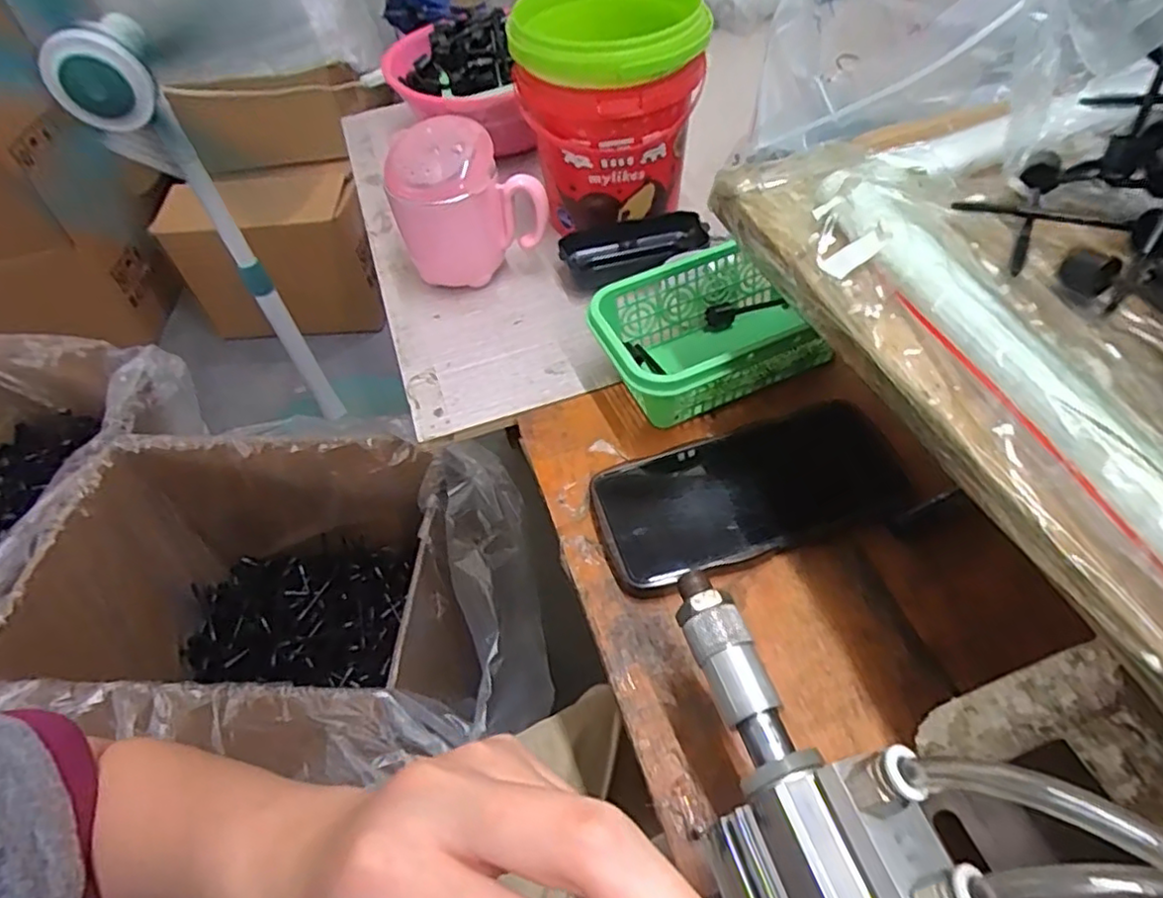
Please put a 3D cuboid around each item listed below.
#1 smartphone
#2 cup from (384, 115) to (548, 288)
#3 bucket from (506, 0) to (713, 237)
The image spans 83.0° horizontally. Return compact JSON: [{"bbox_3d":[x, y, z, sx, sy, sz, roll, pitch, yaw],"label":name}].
[{"bbox_3d":[0.092,0.023,0.368,0.168,0.011,0.079,-18,52,-8],"label":"smartphone"},{"bbox_3d":[-0.086,-0.179,0.488,0.098,0.104,0.074,-23,53,-12],"label":"cup"},{"bbox_3d":[0.021,-0.249,0.496,0.123,0.151,0.125,-3,52,4],"label":"bucket"}]

